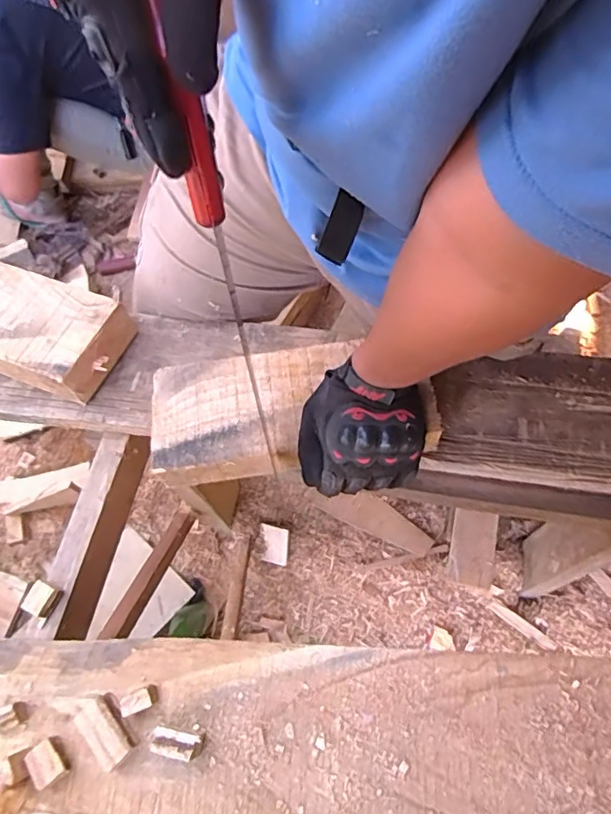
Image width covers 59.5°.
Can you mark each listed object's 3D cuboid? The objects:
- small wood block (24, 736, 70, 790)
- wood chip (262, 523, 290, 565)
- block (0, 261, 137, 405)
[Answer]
[{"bbox_3d":[-0.230,0.316,0.475,0.027,0.017,0.032,-35,68,-12],"label":"small wood block"},{"bbox_3d":[-0.073,0.318,1.237,0.064,0.007,0.088,2,78,9],"label":"wood chip"},{"bbox_3d":[-0.366,-0.110,0.658,0.287,0.049,0.121,21,68,13],"label":"block"}]

